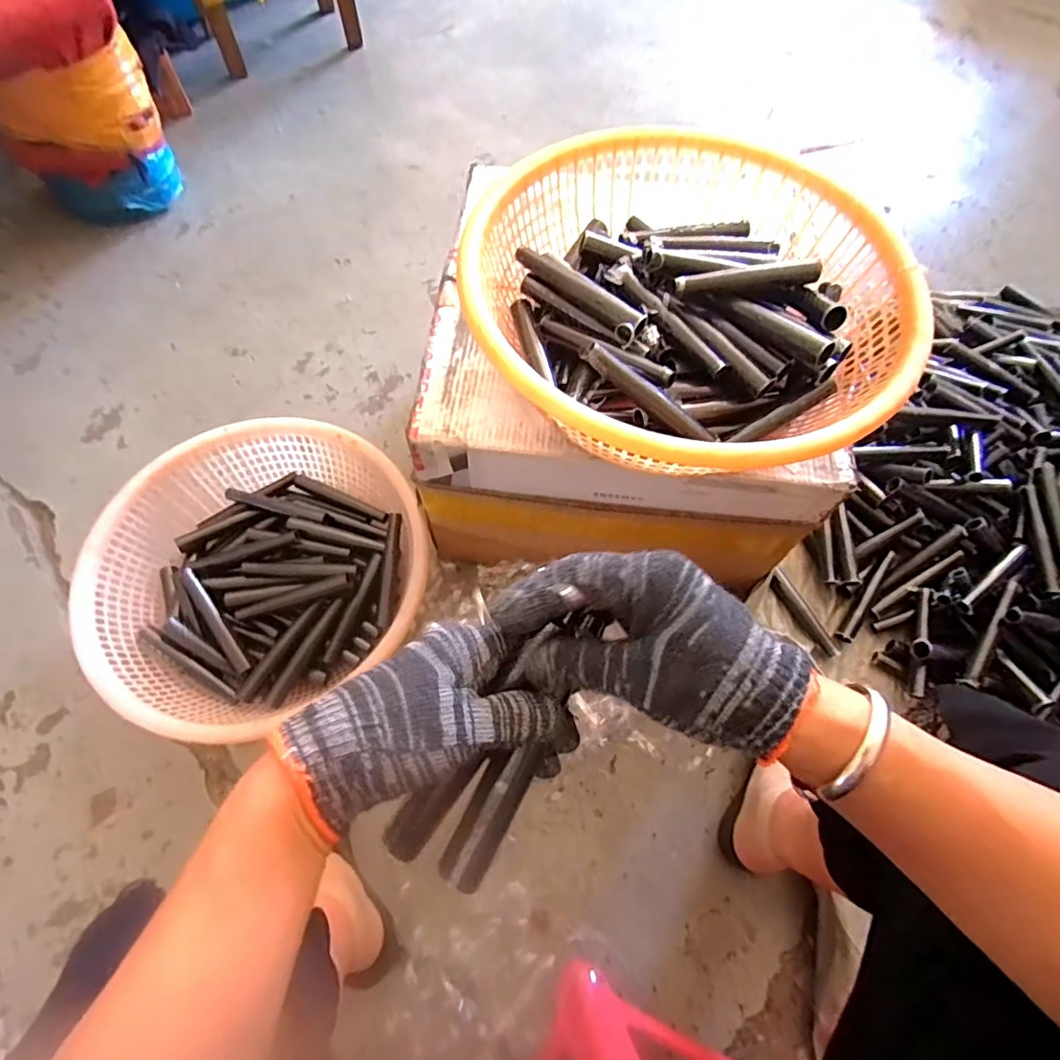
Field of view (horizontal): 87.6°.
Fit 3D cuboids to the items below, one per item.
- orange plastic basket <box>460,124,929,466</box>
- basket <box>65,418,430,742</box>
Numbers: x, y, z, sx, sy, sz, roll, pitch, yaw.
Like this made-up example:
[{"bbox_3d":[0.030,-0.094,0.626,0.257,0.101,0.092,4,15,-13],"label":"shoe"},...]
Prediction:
[{"bbox_3d":[0.145,-0.223,0.537,0.399,0.103,0.379,14,66,4],"label":"orange plastic basket"},{"bbox_3d":[-0.346,0.044,0.730,0.391,0.121,0.351,-27,69,-13],"label":"basket"}]

